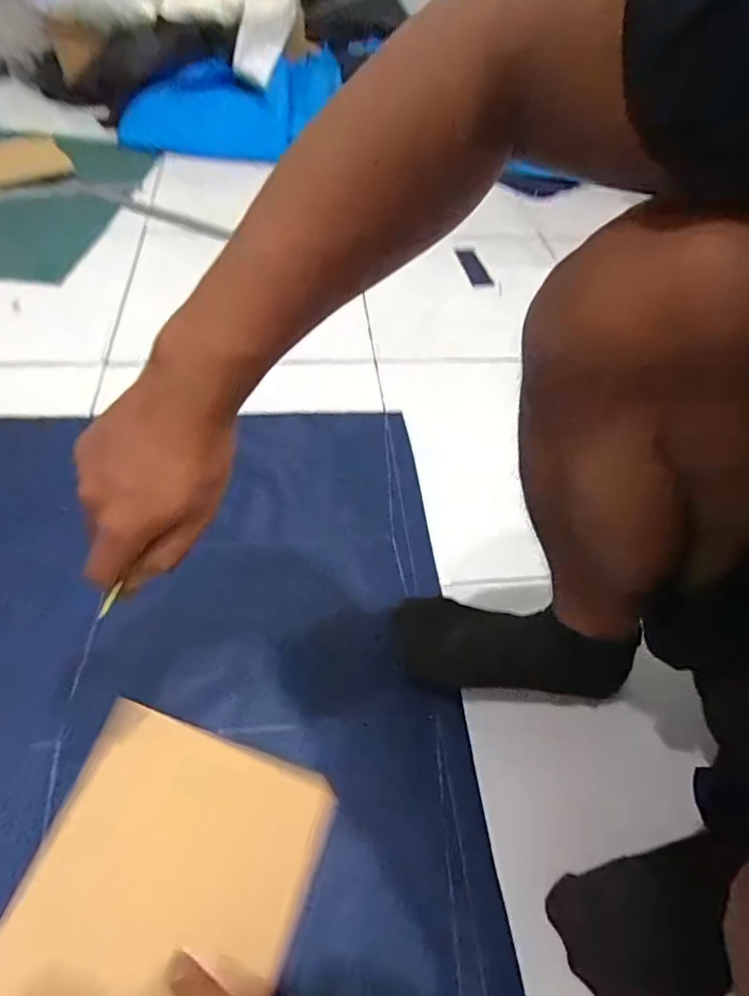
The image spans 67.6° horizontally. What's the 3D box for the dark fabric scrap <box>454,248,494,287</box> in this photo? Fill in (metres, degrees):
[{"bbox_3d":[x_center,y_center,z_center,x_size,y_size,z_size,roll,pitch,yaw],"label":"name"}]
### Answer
[{"bbox_3d":[0.185,-0.428,1.040,0.039,0.007,0.095,-17,73,-13],"label":"dark fabric scrap"}]

